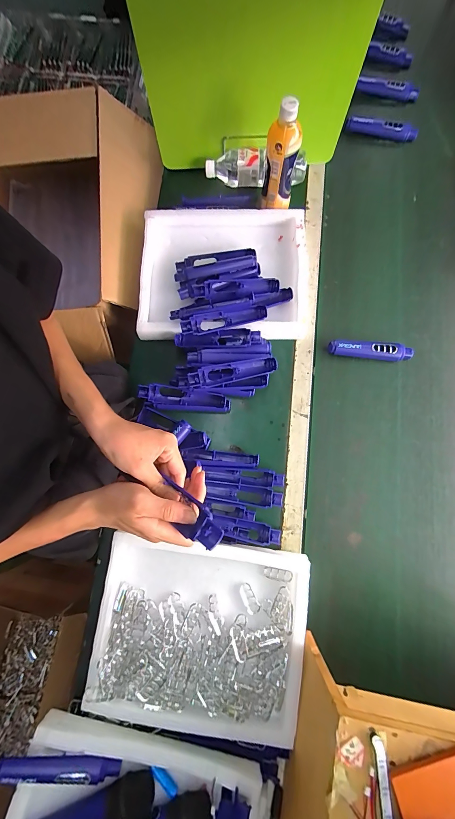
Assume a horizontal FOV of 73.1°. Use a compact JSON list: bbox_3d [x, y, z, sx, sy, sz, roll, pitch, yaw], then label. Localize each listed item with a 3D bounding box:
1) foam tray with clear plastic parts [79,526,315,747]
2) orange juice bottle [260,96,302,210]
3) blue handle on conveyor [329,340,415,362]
[{"bbox_3d":[-0.048,0.387,0.541,0.348,0.046,0.286,7,79,3],"label":"foam tray with clear plastic parts"},{"bbox_3d":[0.106,-0.490,0.609,0.063,0.179,0.068,8,79,3],"label":"orange juice bottle"},{"bbox_3d":[0.301,-0.124,0.642,0.172,0.023,0.034,5,79,2],"label":"blue handle on conveyor"}]

